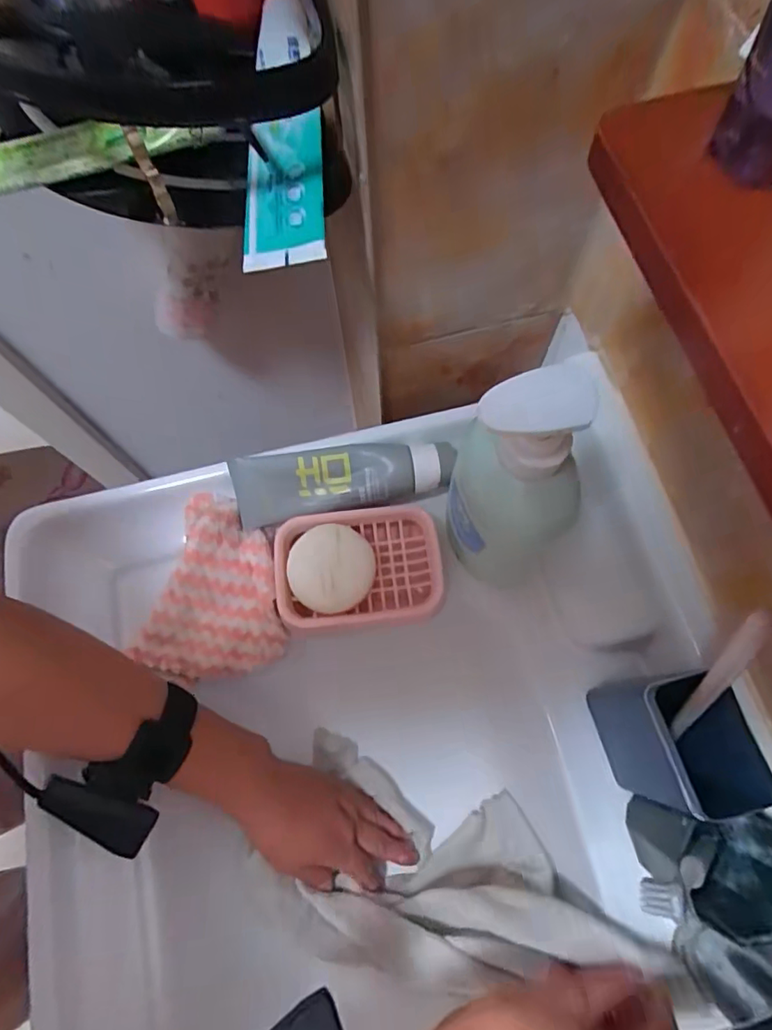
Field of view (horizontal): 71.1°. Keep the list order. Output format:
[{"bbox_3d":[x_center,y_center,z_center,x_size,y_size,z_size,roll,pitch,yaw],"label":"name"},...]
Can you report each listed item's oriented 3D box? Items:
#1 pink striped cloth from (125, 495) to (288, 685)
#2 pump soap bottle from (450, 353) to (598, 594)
[{"bbox_3d":[-0.121,0.063,0.410,0.099,0.024,0.130,19,88,-5],"label":"pink striped cloth"},{"bbox_3d":[0.072,-0.014,0.314,0.071,0.191,0.054,17,72,7],"label":"pump soap bottle"}]

